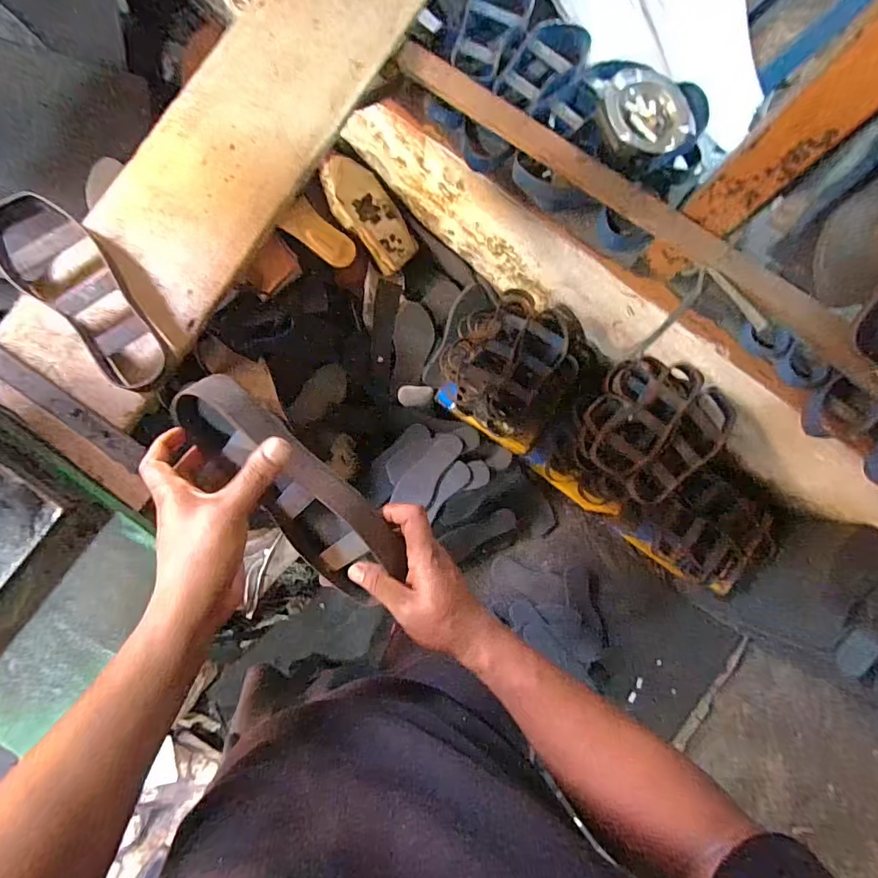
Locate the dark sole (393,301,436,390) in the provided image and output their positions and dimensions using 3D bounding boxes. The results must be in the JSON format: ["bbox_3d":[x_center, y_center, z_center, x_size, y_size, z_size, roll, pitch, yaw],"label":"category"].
[{"bbox_3d":[-0.062,-0.223,1.095,0.090,0.009,0.194,5,111,-4],"label":"dark sole"}]

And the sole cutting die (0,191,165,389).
[{"bbox_3d":[-0.409,-0.175,0.518,0.254,0.045,0.094,45,82,2],"label":"sole cutting die"}]

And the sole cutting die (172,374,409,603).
[{"bbox_3d":[-0.125,0.050,0.417,0.257,0.116,0.048,48,38,-15],"label":"sole cutting die"}]

